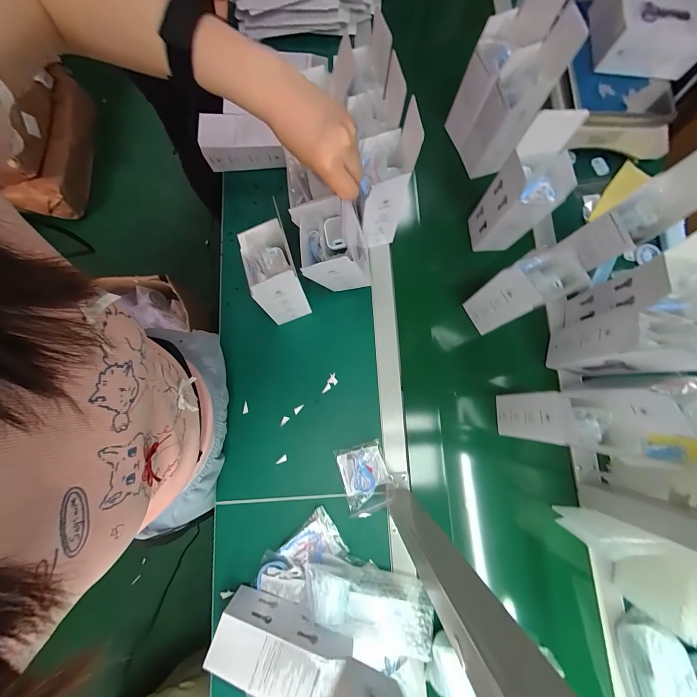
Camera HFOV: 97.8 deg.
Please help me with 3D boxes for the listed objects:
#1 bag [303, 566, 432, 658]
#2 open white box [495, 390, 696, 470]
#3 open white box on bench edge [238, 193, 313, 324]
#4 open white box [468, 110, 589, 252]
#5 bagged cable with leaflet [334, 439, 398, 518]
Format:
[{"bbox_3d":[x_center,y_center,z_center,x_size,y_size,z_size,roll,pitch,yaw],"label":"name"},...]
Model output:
[{"bbox_3d":[0.027,0.398,0.472,0.195,0.063,0.082,14,78,2],"label":"bag"},{"bbox_3d":[0.356,0.110,0.480,0.161,0.180,0.075,1,78,-1],"label":"open white box"},{"bbox_3d":[-0.118,-0.105,0.504,0.077,0.191,0.091,-20,79,-5],"label":"open white box on bench edge"},{"bbox_3d":[0.294,-0.257,0.513,0.086,0.238,0.069,-1,78,-1],"label":"open white box"},{"bbox_3d":[0.032,0.227,0.528,0.084,0.032,0.113,-16,79,-4],"label":"bagged cable with leaflet"}]

